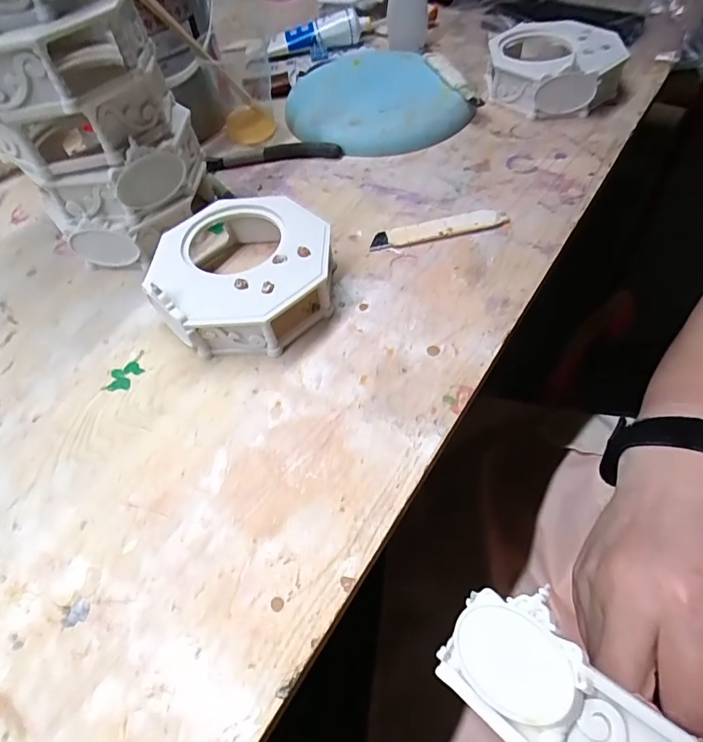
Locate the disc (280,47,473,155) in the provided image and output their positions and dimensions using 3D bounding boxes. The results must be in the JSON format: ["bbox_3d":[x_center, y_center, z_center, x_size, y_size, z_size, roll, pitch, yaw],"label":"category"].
[{"bbox_3d":[0.011,-0.265,0.446,0.149,0.025,0.177,-20,55,-9],"label":"disc"}]

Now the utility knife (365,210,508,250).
[{"bbox_3d":[0.064,-0.106,0.346,0.100,0.006,0.022,-9,55,-1],"label":"utility knife"}]

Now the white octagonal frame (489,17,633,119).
[{"bbox_3d":[0.185,-0.280,0.426,0.115,0.040,0.120,18,58,17],"label":"white octagonal frame"}]

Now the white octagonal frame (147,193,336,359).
[{"bbox_3d":[-0.070,-0.068,0.313,0.114,0.038,0.121,-5,55,2],"label":"white octagonal frame"}]

